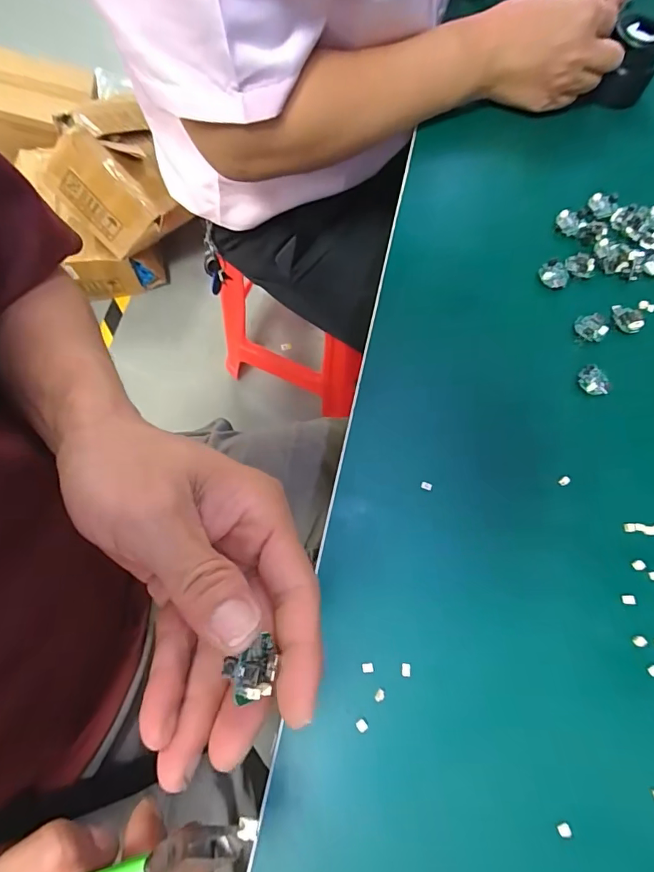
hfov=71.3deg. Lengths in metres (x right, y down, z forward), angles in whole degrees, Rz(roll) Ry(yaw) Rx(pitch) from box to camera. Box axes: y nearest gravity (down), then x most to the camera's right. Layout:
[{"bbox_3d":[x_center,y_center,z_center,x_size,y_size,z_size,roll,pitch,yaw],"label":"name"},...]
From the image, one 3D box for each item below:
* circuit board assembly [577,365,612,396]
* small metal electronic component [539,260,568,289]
[{"bbox_3d":[0.204,-0.041,0.349,0.020,0.007,0.025,-37,76,-12],"label":"circuit board assembly"},{"bbox_3d":[0.189,-0.134,0.378,0.023,0.007,0.022,0,72,-1],"label":"small metal electronic component"}]

